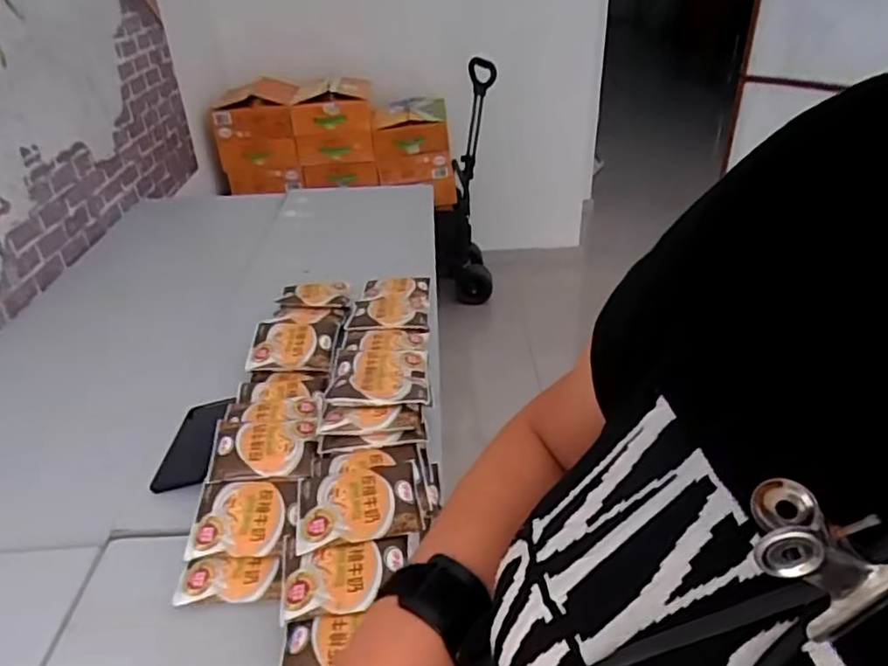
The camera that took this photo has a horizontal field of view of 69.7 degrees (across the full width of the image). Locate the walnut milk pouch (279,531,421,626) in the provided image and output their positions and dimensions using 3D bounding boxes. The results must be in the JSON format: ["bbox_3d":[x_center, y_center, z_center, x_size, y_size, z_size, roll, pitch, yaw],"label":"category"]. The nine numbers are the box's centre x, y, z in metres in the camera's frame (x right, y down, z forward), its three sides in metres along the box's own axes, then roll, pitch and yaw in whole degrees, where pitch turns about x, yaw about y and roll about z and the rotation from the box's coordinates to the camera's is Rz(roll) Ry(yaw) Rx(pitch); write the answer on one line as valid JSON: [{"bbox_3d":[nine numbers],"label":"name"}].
[{"bbox_3d":[-0.095,0.236,0.640,0.134,0.020,0.087,-5,32,-5],"label":"walnut milk pouch"}]

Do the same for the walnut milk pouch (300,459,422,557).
[{"bbox_3d":[-0.095,0.180,0.698,0.130,0.021,0.108,-7,33,-8],"label":"walnut milk pouch"}]

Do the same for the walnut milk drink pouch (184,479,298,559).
[{"bbox_3d":[-0.223,0.205,0.725,0.113,0.024,0.097,-2,32,0],"label":"walnut milk drink pouch"}]

